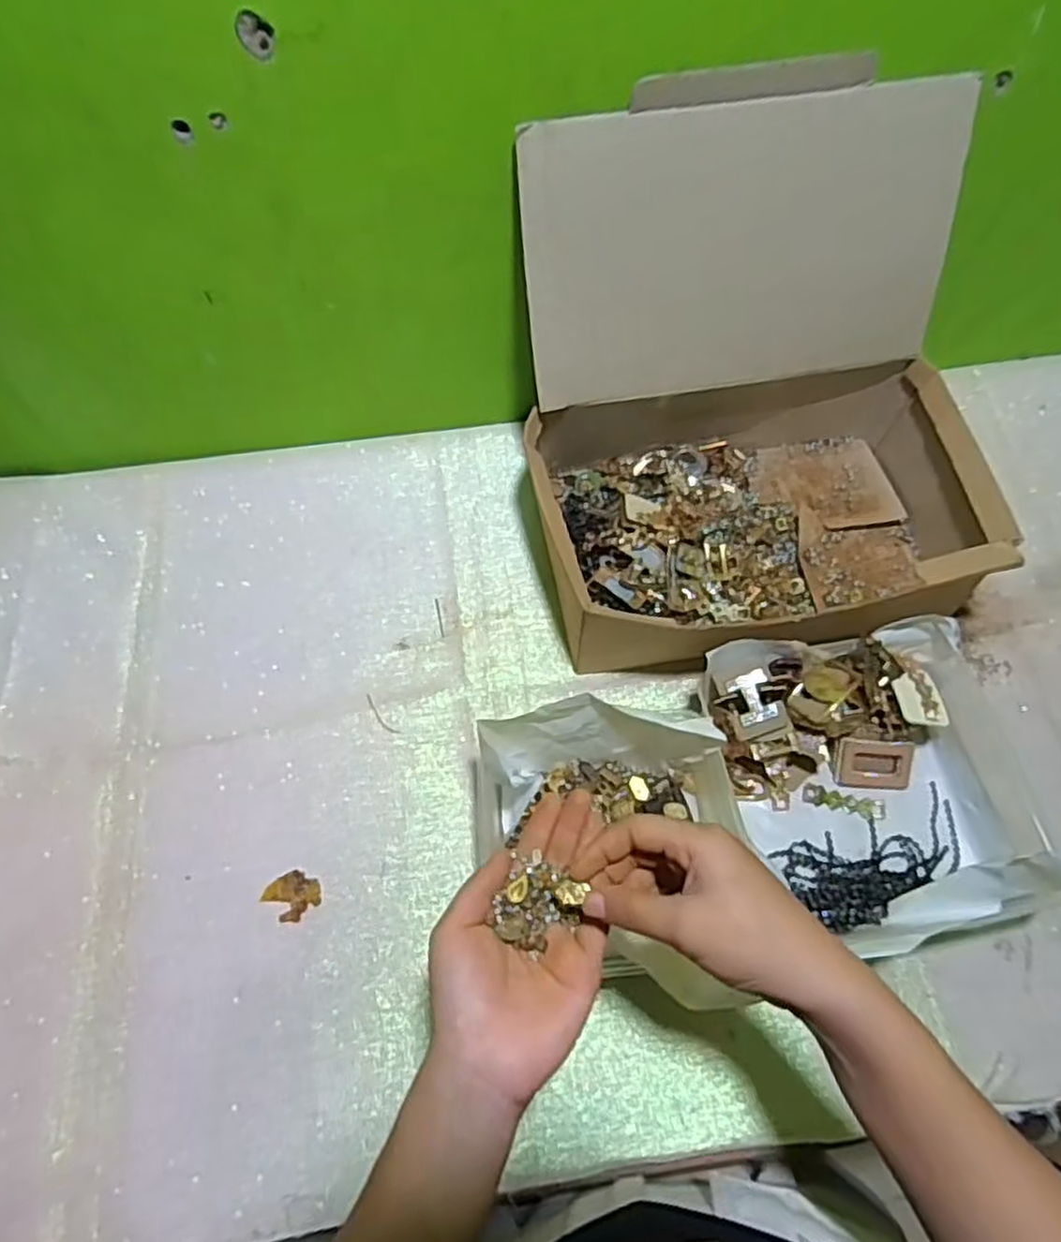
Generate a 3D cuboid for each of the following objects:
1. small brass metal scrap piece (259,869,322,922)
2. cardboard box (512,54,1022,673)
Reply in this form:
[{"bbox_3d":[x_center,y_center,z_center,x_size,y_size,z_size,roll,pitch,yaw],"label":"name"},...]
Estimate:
[{"bbox_3d":[-0.170,0.197,0.543,0.036,0.004,0.033,-37,68,-17],"label":"small brass metal scrap piece"},{"bbox_3d":[0.173,-0.151,0.550,0.329,0.266,0.311,-9,65,-5],"label":"cardboard box"}]

